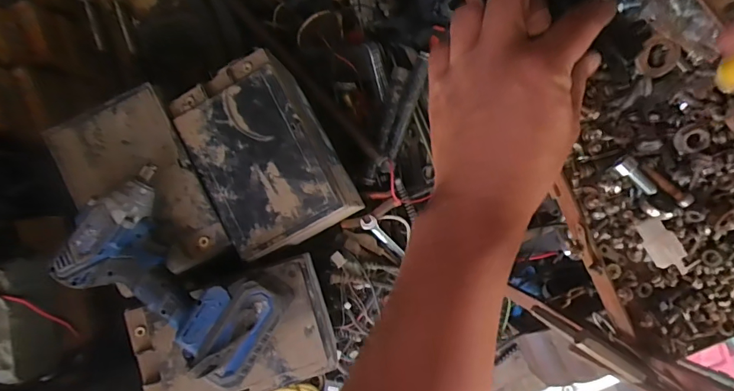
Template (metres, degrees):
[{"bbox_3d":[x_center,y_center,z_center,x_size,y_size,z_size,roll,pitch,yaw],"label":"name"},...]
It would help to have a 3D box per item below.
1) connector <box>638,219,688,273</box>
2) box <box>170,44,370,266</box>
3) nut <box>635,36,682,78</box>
[{"bbox_3d":[0.182,0.031,0.267,0.016,0.010,0.035,-24,87,0],"label":"connector"},{"bbox_3d":[-0.126,-0.045,0.550,0.158,0.079,0.235,-28,87,0],"label":"box"},{"bbox_3d":[0.176,-0.083,0.262,0.023,0.006,0.024,6,112,15],"label":"nut"}]

